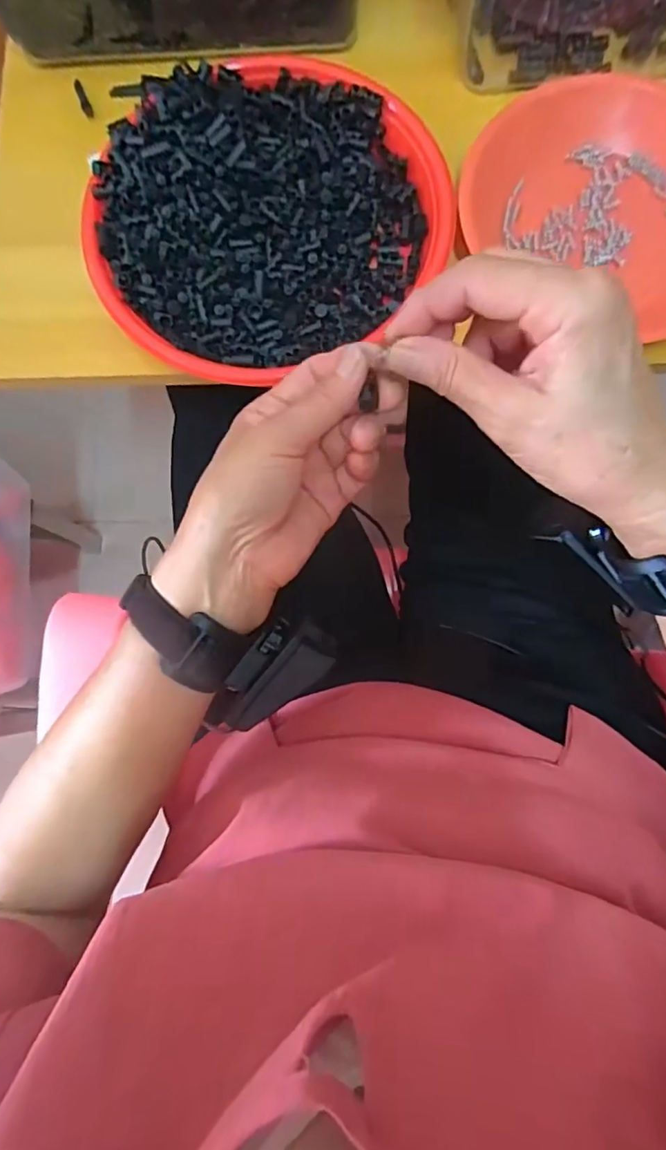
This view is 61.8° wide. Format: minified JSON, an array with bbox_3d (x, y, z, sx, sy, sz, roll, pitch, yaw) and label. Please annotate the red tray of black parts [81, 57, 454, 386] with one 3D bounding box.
[{"bbox_3d":[-0.046,-0.244,0.371,0.228,0.032,0.214,-25,81,-2],"label":"red tray of black parts"}]

